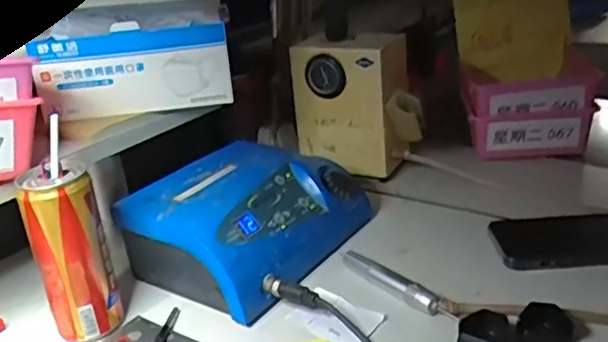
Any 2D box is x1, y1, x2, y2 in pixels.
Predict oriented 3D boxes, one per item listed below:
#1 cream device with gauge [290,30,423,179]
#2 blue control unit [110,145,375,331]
[{"bbox_3d":[0.067,-0.083,0.743,0.152,0.156,0.080,5,25,20],"label":"cream device with gauge"},{"bbox_3d":[-0.054,0.041,0.602,0.163,0.078,0.225,11,28,30],"label":"blue control unit"}]

